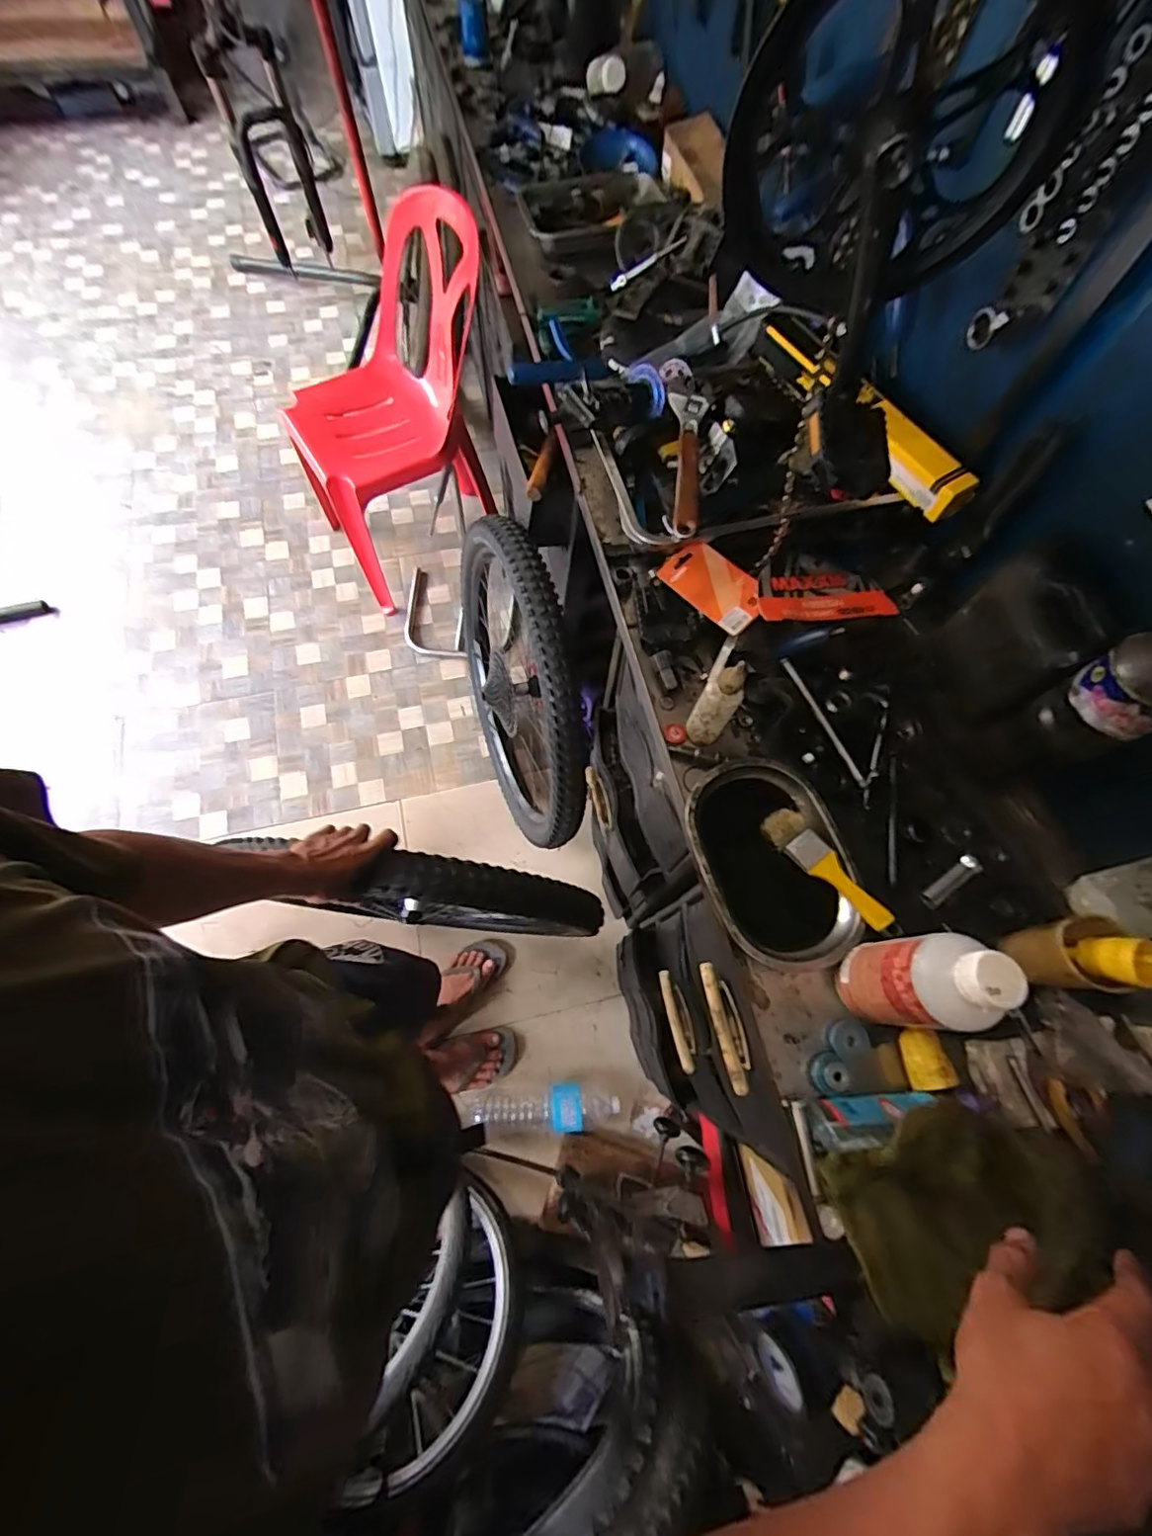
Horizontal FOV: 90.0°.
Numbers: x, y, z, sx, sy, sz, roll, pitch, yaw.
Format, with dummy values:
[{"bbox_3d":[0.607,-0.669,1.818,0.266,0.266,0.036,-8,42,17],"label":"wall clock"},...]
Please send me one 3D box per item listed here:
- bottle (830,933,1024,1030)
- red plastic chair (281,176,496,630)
[{"bbox_3d":[0.292,0.181,0.490,0.067,0.167,0.074,5,69,0],"label":"bottle"},{"bbox_3d":[-0.472,-0.876,1.496,0.477,0.771,0.413,-32,73,-13],"label":"red plastic chair"}]

